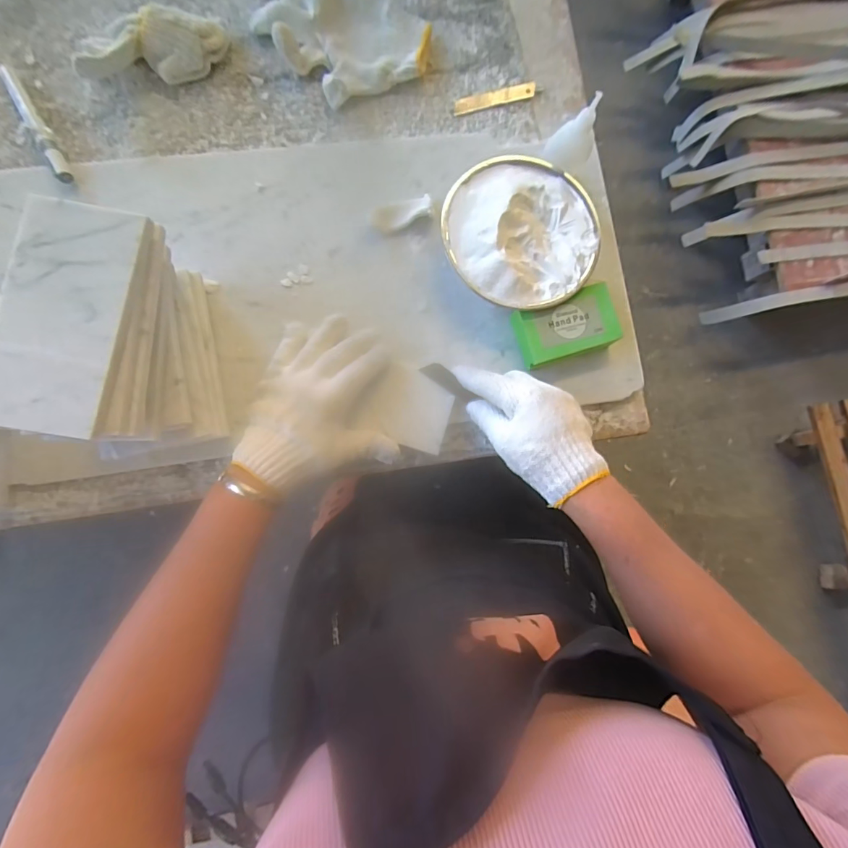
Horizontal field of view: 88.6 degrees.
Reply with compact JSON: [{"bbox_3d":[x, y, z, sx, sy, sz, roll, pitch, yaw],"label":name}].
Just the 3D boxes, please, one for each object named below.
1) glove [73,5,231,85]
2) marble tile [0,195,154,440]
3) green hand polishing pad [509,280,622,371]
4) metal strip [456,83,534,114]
[{"bbox_3d":[-0.264,-0.367,0.423,0.140,0.043,0.059,-10,85,-8],"label":"glove"},{"bbox_3d":[-0.233,-0.070,0.280,0.076,0.010,0.150,11,82,-6],"label":"marble tile"},{"bbox_3d":[0.137,-0.093,0.424,0.092,0.035,0.056,-18,86,-9],"label":"green hand polishing pad"},{"bbox_3d":[0.077,-0.352,0.470,0.092,0.006,0.019,-17,86,-7],"label":"metal strip"}]

